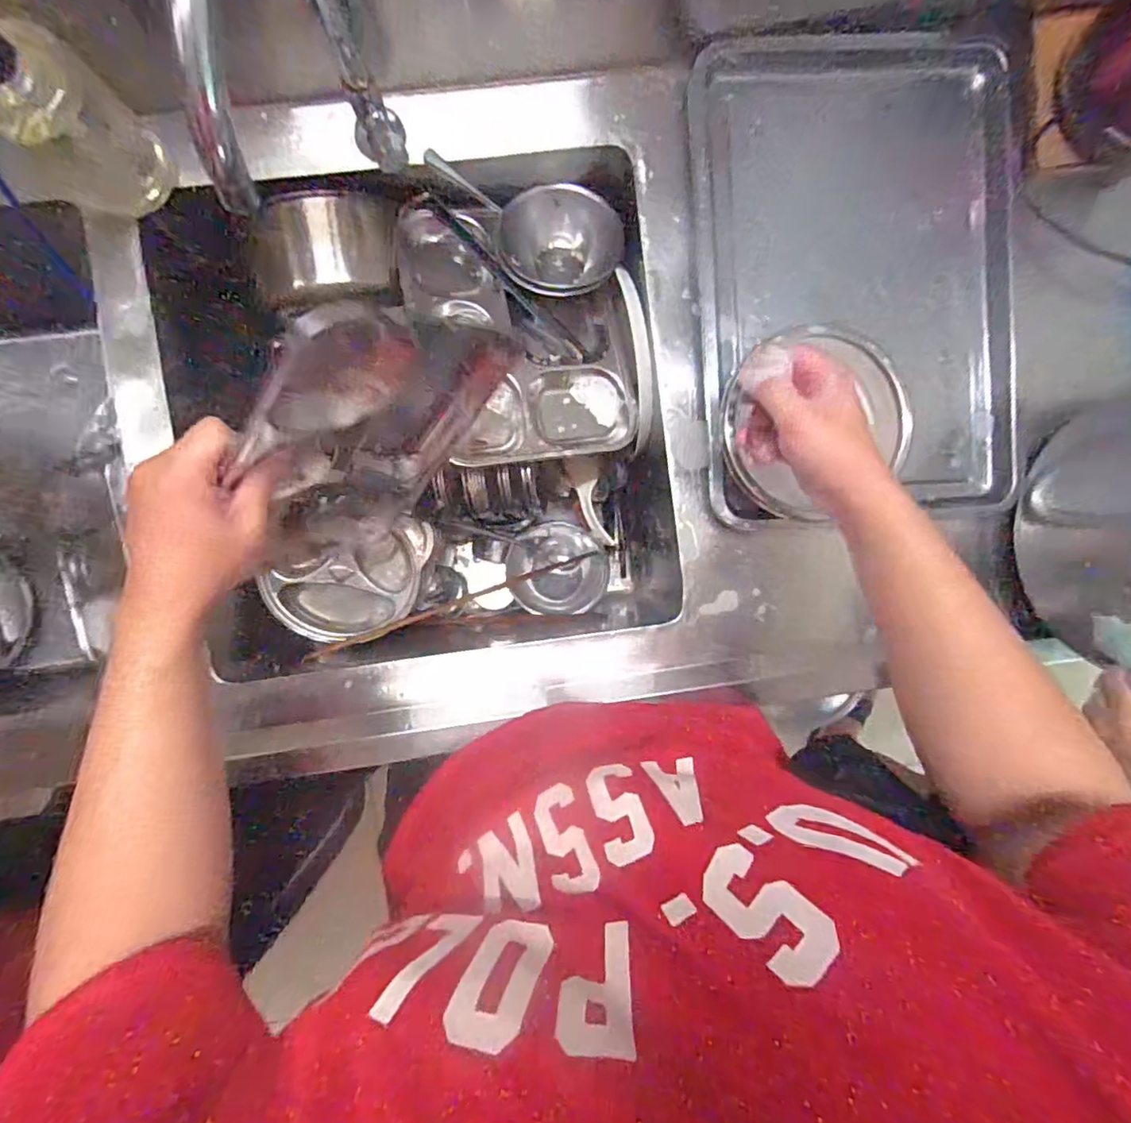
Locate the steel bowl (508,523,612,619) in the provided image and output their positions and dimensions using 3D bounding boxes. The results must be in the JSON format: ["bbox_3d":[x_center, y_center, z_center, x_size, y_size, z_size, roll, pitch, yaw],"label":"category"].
[{"bbox_3d":[-0.012,0.011,0.801,0.137,0.041,0.128,-2,72,6],"label":"steel bowl"}]

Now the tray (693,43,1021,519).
[{"bbox_3d":[0.292,-0.284,0.601,0.310,0.051,0.477,-4,94,-3],"label":"tray"}]

